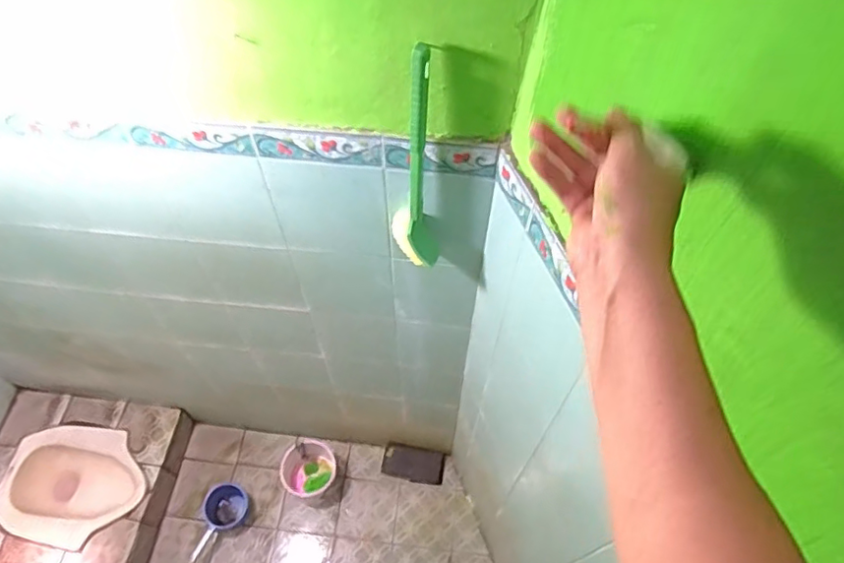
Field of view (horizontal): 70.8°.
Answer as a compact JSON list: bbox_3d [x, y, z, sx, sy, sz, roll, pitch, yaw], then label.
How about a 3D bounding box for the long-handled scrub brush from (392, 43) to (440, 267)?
[{"bbox_3d":[-0.010,-0.165,0.885,0.073,0.408,0.066,-2,59,-1],"label":"long-handled scrub brush"}]

